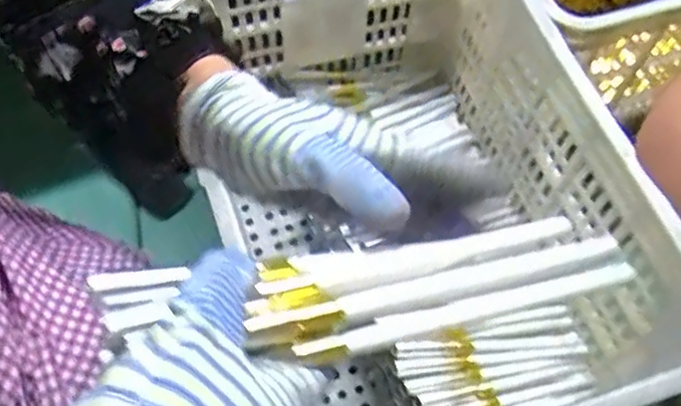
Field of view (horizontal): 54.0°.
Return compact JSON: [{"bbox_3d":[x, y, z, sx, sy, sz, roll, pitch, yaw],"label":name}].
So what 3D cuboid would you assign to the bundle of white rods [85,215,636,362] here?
[{"bbox_3d":[0.013,0.036,0.293,0.222,0.022,0.051,-6,61,-12],"label":"bundle of white rods"}]

